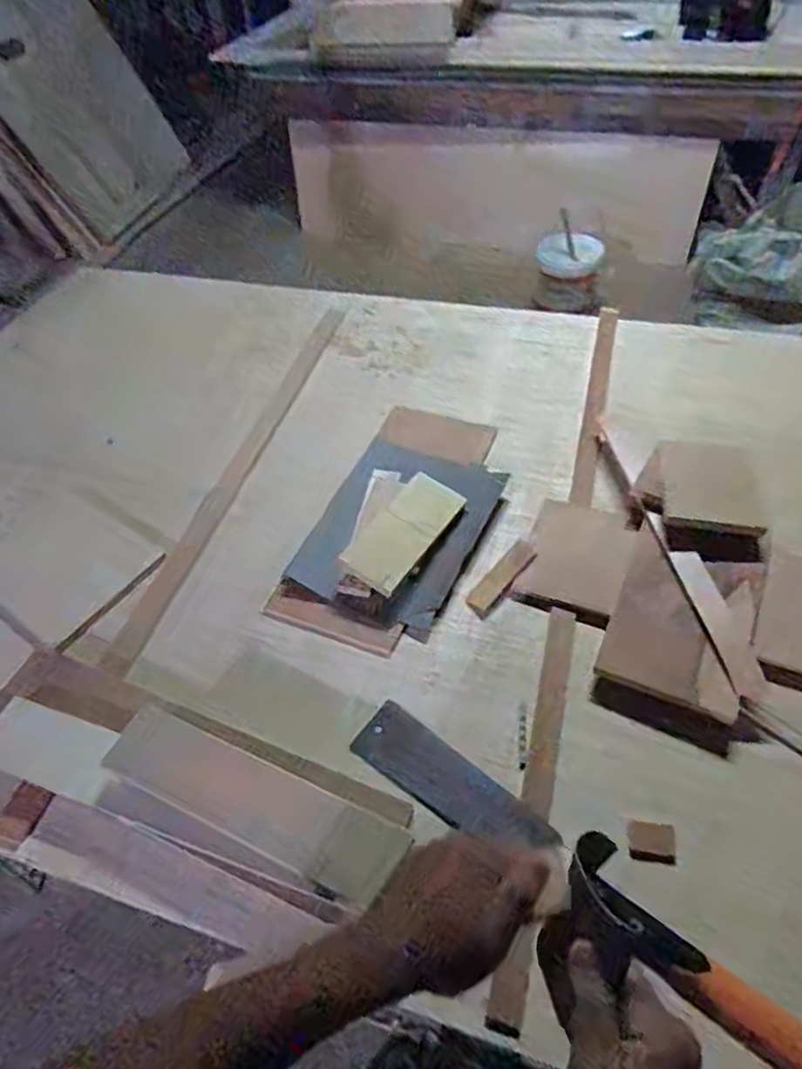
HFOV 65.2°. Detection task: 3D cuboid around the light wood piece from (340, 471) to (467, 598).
[{"bbox_3d":[0.006,-0.008,0.906,0.086,0.013,0.189,38,69,6],"label":"light wood piece"}]

